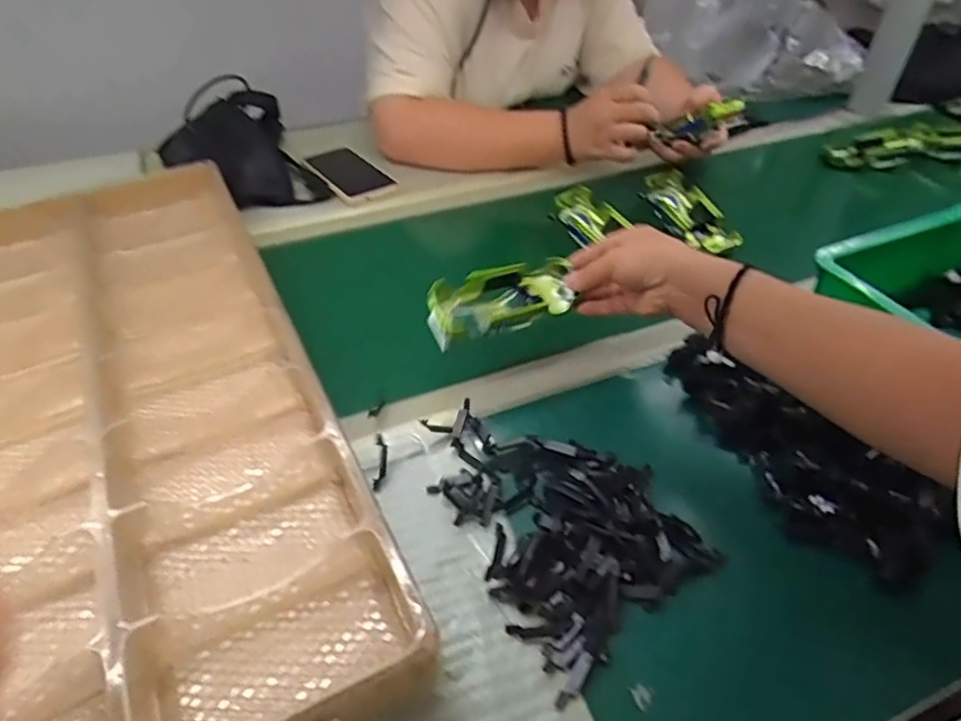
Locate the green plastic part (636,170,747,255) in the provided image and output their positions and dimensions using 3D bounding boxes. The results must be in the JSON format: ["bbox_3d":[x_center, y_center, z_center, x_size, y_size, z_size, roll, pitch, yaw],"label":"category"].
[{"bbox_3d":[0.251,-0.174,0.717,0.051,0.035,0.130,-29,68,-29],"label":"green plastic part"}]

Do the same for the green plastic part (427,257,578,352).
[{"bbox_3d":[0.020,-0.047,0.524,0.130,0.048,0.054,-17,46,-16],"label":"green plastic part"}]

